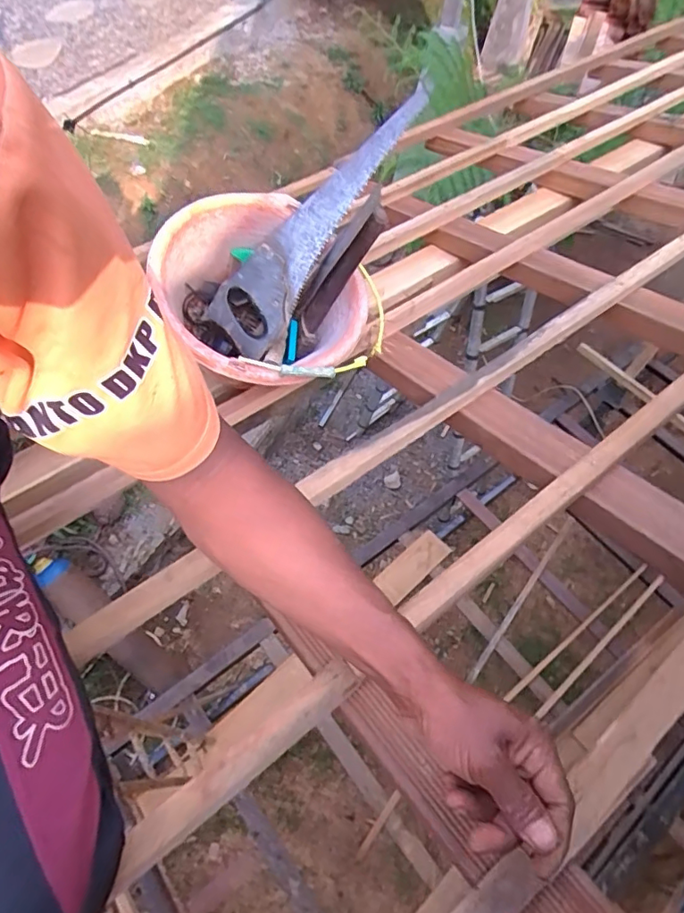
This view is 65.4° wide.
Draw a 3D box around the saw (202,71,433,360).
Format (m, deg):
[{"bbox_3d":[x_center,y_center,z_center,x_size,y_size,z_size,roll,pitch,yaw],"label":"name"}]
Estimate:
[{"bbox_3d":[-0.044,-0.339,0.746,0.102,0.040,0.433,30,99,-18],"label":"saw"}]

